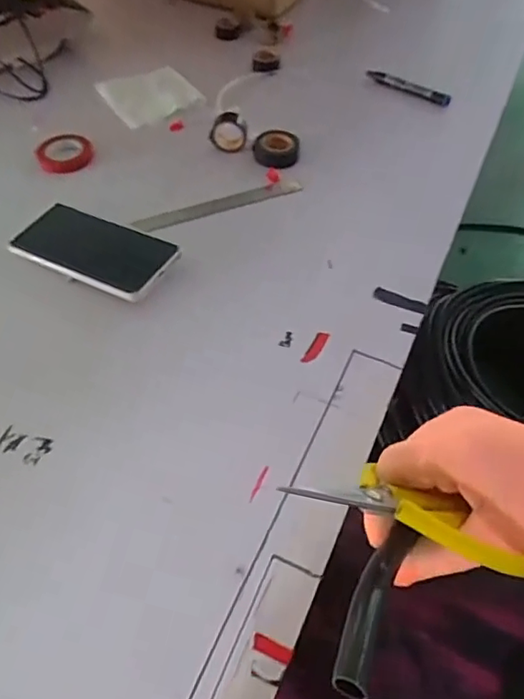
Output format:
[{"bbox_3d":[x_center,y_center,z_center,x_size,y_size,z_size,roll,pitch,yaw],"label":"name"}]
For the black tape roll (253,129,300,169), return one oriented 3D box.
[{"bbox_3d":[0.017,-0.239,0.659,0.054,0.023,0.055,1,53,-1],"label":"black tape roll"}]

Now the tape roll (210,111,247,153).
[{"bbox_3d":[-0.039,-0.257,0.661,0.041,0.044,0.016,12,53,8],"label":"tape roll"}]

